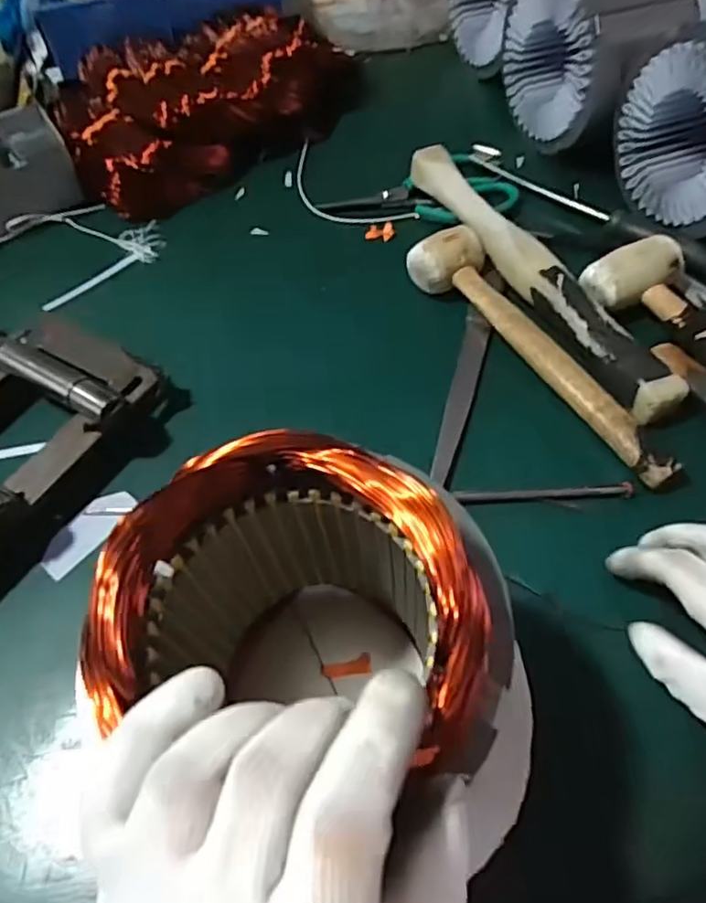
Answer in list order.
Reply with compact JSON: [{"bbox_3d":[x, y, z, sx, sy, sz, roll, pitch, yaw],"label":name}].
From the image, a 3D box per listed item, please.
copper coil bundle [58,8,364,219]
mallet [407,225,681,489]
[{"bbox_3d":[-0.148,-0.376,0.677,0.334,0.083,0.193,-35,62,-19],"label":"copper coil bundle"},{"bbox_3d":[0.139,-0.080,0.467,0.052,0.035,0.256,-31,60,-17],"label":"mallet"}]

